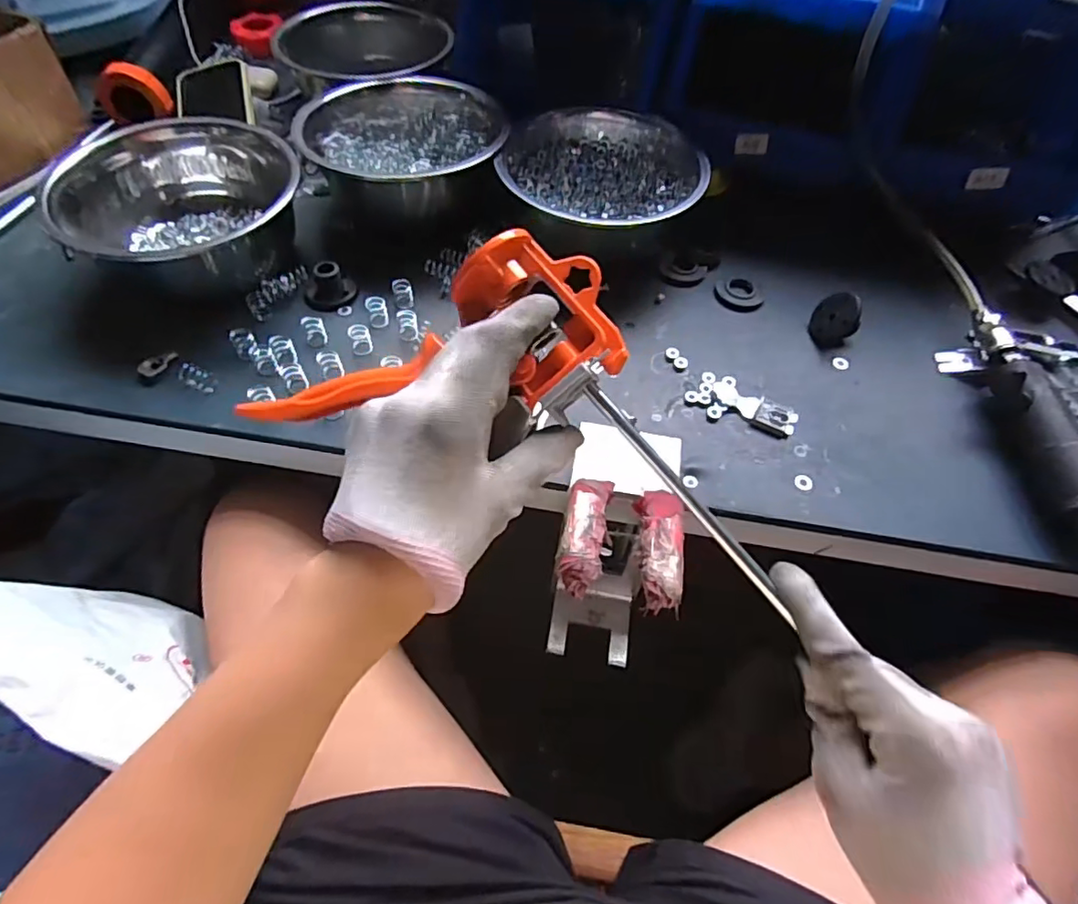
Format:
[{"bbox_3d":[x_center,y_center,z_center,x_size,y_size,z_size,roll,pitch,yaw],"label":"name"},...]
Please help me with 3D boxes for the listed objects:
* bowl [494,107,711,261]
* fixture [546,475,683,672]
[{"bbox_3d":[0.056,-0.245,0.522,0.177,0.074,0.147,1,57,-2],"label":"bowl"},{"bbox_3d":[0.050,0.093,0.413,0.075,0.157,0.080,10,57,4],"label":"fixture"}]

